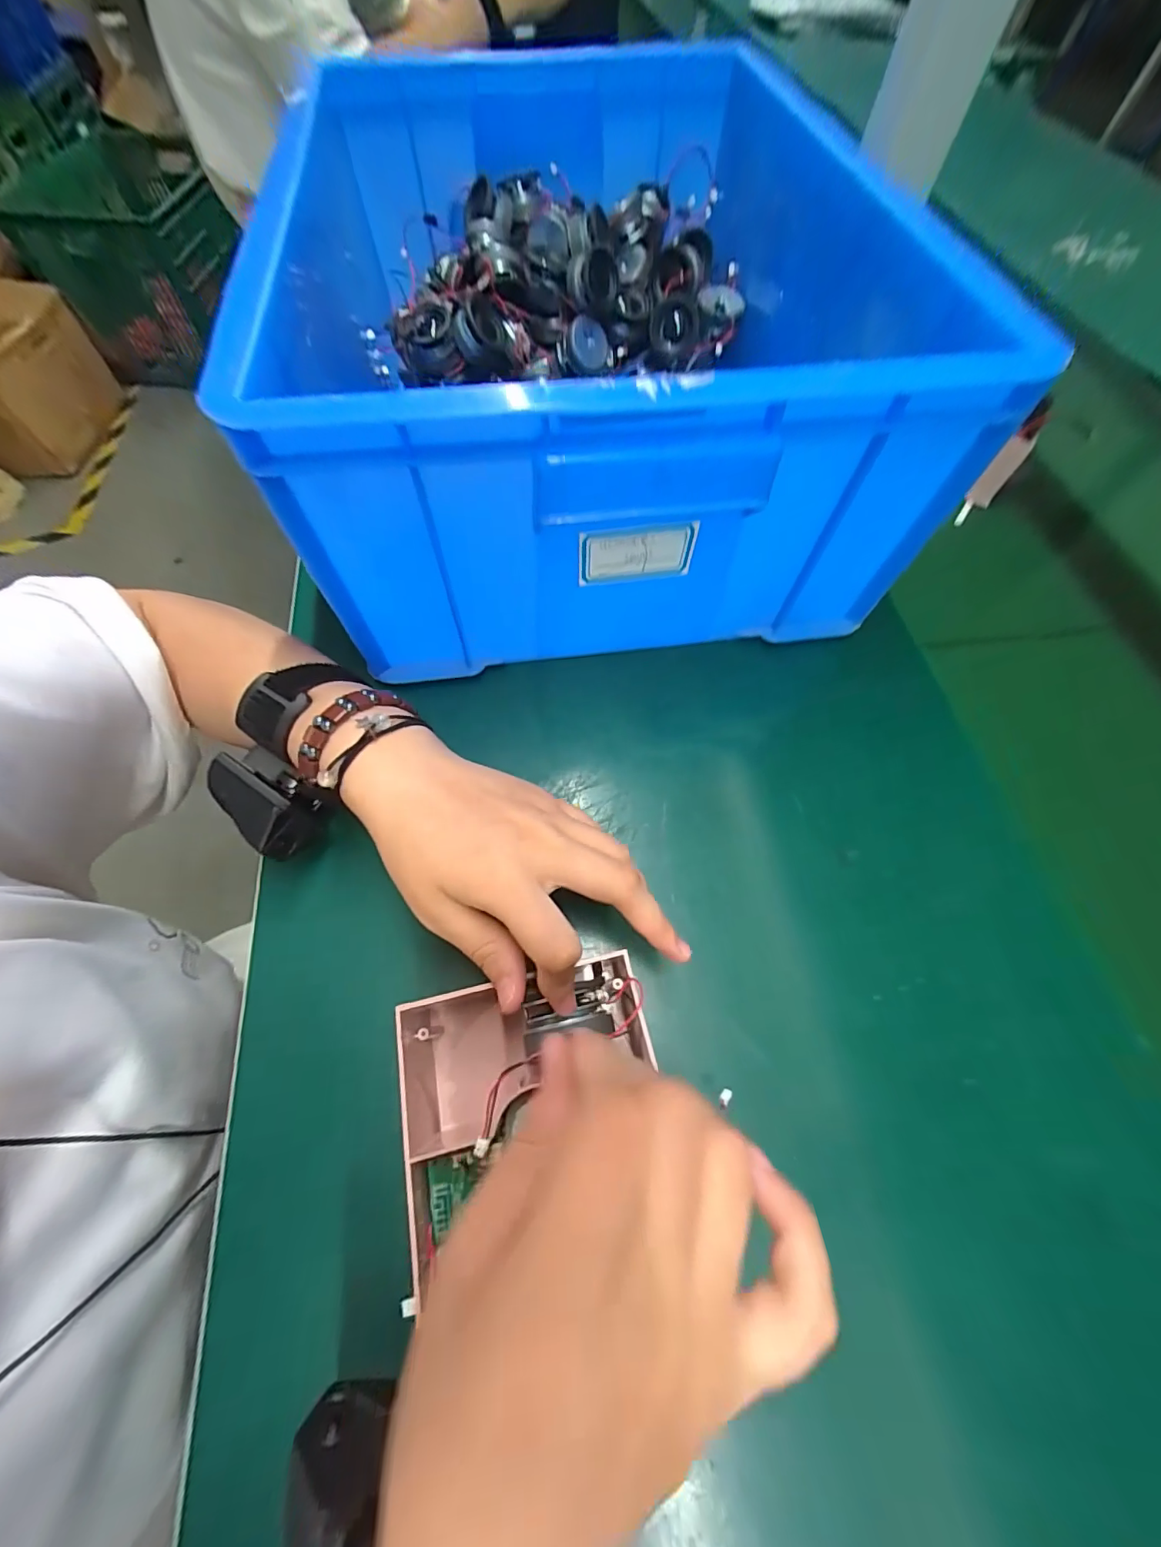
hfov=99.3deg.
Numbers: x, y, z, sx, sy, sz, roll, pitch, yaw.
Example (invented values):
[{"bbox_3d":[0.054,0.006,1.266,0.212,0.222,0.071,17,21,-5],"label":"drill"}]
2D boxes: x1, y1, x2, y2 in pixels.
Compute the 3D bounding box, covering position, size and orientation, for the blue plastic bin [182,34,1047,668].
[{"bbox_3d":[-0.009,-0.319,0.366,0.338,0.172,0.485,-8,65,-7],"label":"blue plastic bin"}]

